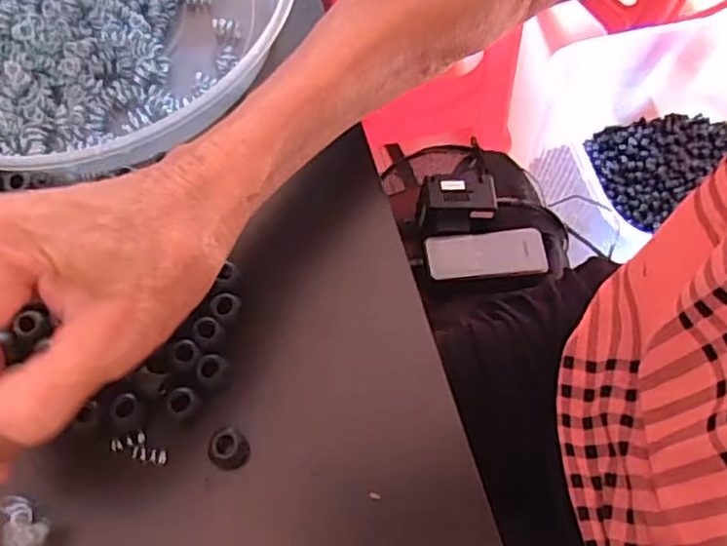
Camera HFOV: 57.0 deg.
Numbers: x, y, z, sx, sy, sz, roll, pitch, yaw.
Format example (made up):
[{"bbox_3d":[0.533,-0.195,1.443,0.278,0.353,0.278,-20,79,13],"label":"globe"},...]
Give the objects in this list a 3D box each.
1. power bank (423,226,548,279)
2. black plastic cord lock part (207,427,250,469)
[{"bbox_3d":[0.135,-0.023,0.728,0.133,0.016,0.053,-7,66,-5],"label":"power bank"},{"bbox_3d":[-0.056,0.073,0.278,0.015,0.011,0.015,1,66,-2],"label":"black plastic cord lock part"}]

